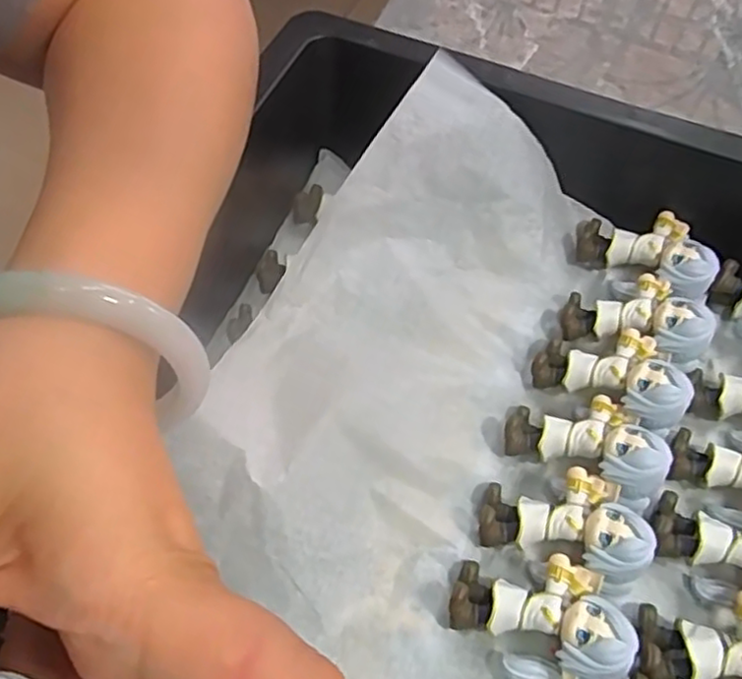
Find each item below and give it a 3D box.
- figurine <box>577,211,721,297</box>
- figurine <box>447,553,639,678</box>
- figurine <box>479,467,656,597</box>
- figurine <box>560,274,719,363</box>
[{"bbox_3d":[0.132,-0.043,0.321,0.067,0.021,0.036,22,60,30],"label":"figurine"},{"bbox_3d":[0.059,0.098,0.234,0.059,0.026,0.041,10,60,4],"label":"figurine"},{"bbox_3d":[0.074,0.068,0.253,0.059,0.023,0.039,20,61,9],"label":"figurine"},{"bbox_3d":[0.121,-0.014,0.301,0.060,0.030,0.041,22,61,11],"label":"figurine"}]

